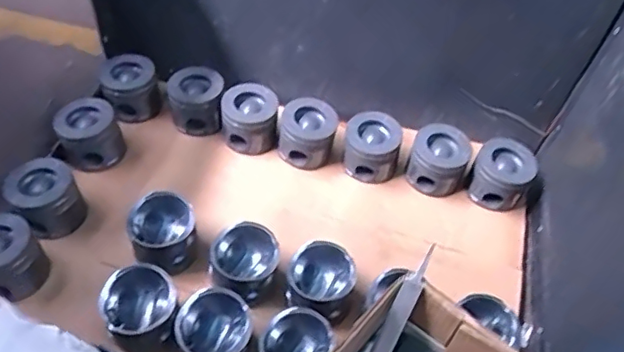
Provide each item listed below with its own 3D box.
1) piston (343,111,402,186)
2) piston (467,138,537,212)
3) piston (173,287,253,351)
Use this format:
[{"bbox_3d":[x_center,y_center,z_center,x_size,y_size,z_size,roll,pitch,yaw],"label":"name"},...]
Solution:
[{"bbox_3d":[0.090,-0.043,0.894,0.083,0.079,0.085,3,51,-3],"label":"piston"},{"bbox_3d":[0.283,0.000,0.874,0.081,0.083,0.076,3,51,-3],"label":"piston"},{"bbox_3d":[-0.114,0.193,0.690,0.081,0.086,0.082,3,51,-3],"label":"piston"}]

